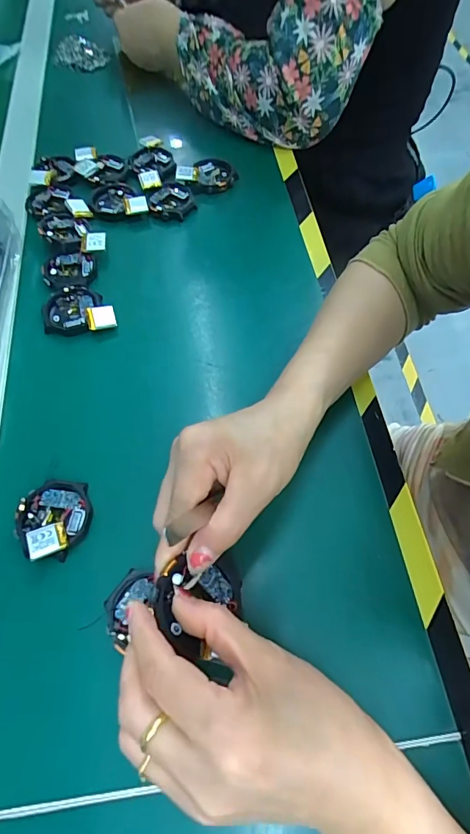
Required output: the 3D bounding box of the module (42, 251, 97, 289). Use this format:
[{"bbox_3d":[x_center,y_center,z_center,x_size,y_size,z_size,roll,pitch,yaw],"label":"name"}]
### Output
[{"bbox_3d":[-0.155,-0.140,0.396,0.046,0.008,0.044,-1,62,1],"label":"module"}]

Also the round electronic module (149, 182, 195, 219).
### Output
[{"bbox_3d":[-0.065,-0.225,0.439,0.046,0.013,0.044,-1,62,1],"label":"round electronic module"}]

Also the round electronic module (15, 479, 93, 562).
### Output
[{"bbox_3d":[-0.125,0.069,0.290,0.047,0.014,0.054,5,63,4],"label":"round electronic module"}]

